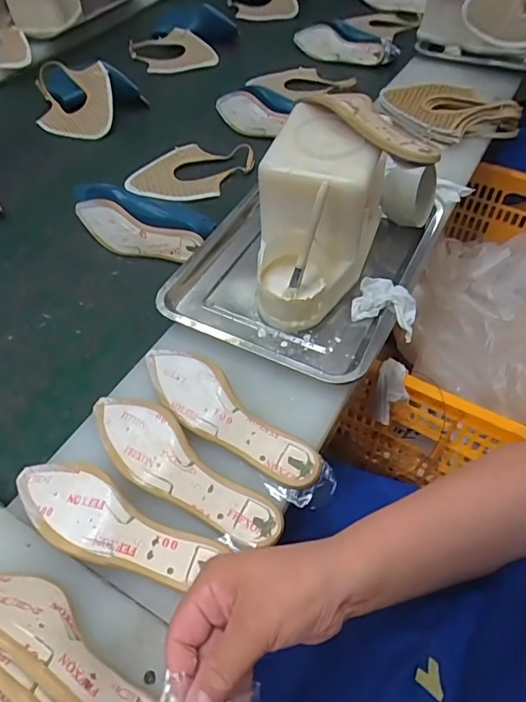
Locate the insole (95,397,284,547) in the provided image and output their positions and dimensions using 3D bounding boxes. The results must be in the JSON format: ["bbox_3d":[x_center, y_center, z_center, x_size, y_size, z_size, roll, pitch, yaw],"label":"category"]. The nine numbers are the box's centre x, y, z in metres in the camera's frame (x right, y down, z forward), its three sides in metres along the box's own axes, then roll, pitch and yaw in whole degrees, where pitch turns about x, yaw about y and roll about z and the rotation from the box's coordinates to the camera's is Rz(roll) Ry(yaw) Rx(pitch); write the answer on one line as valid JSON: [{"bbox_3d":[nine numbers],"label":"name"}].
[{"bbox_3d":[-0.092,0.116,0.484,0.240,0.030,0.072,34,61,24],"label":"insole"}]

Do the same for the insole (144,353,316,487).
[{"bbox_3d":[-0.050,0.068,0.523,0.242,0.034,0.071,37,62,25],"label":"insole"}]

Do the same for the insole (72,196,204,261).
[{"bbox_3d":[-0.212,-0.193,0.770,0.237,0.055,0.047,21,57,16],"label":"insole"}]

